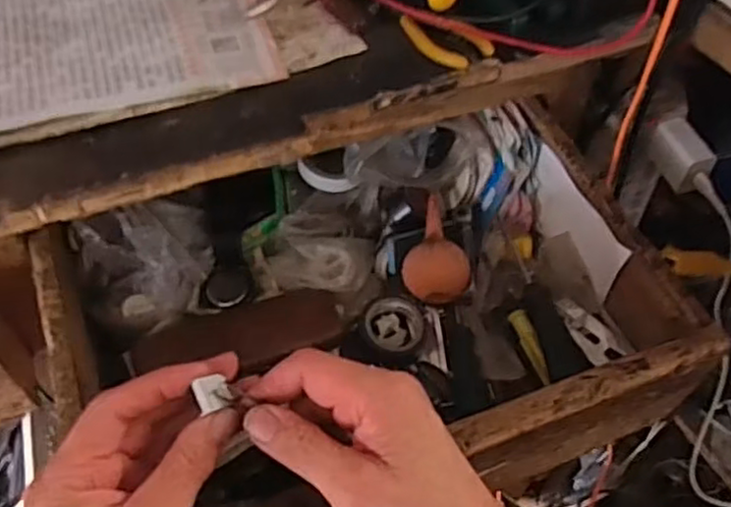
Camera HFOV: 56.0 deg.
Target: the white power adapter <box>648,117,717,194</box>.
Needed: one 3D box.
[{"bbox_3d":[0.274,-0.086,0.599,0.025,0.040,0.060,-16,54,-14],"label":"white power adapter"}]

